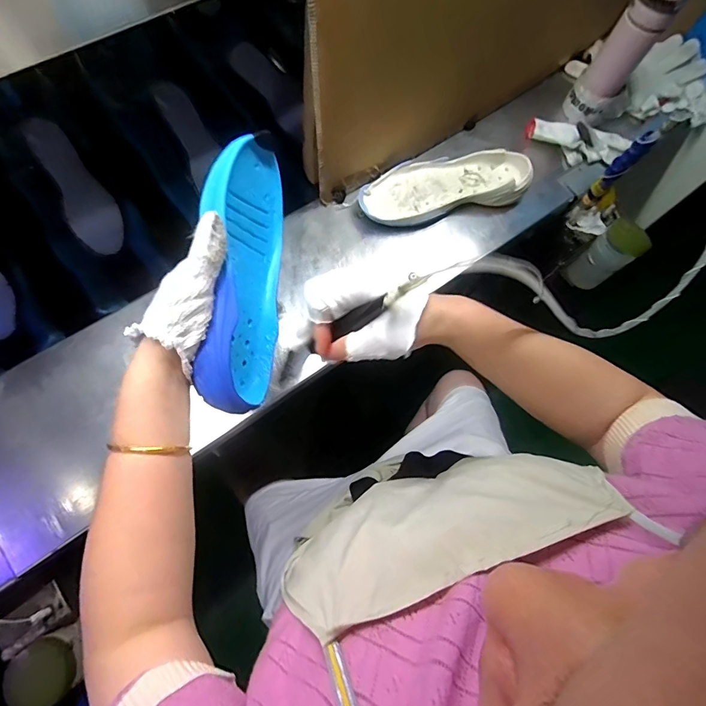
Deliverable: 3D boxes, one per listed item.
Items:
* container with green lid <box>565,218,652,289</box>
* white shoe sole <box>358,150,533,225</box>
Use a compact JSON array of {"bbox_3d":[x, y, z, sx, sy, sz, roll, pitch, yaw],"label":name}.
[{"bbox_3d":[0.475,-0.177,0.781,0.069,0.144,0.070,1,72,-4],"label":"container with green lid"},{"bbox_3d":[0.154,-0.270,0.665,0.293,0.048,0.102,-13,74,-8],"label":"white shoe sole"}]

